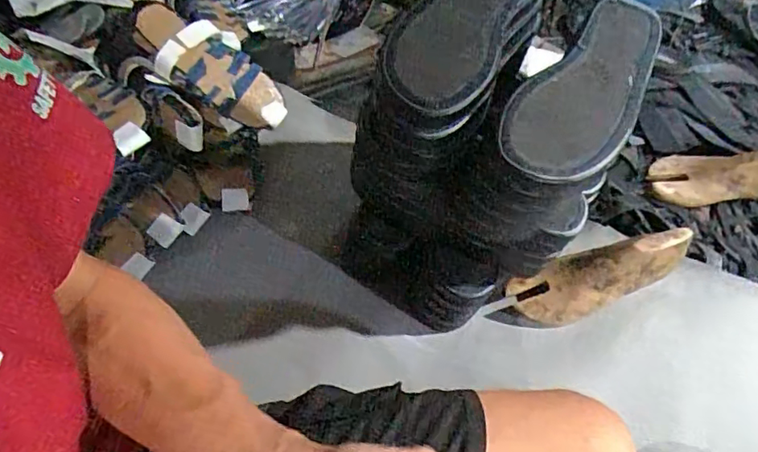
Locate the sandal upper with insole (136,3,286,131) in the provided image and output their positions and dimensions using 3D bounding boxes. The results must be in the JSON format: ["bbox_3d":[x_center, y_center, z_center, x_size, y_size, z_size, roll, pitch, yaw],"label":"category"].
[{"bbox_3d":[-0.233,-0.223,0.779,0.225,0.053,0.102,36,56,-15],"label":"sandal upper with insole"}]

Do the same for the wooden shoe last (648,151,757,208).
[{"bbox_3d":[0.515,-0.081,0.814,0.231,0.062,0.078,-4,55,-2],"label":"wooden shoe last"}]

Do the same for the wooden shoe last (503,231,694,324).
[{"bbox_3d":[0.283,0.066,0.706,0.224,0.080,0.063,-21,53,6],"label":"wooden shoe last"}]

